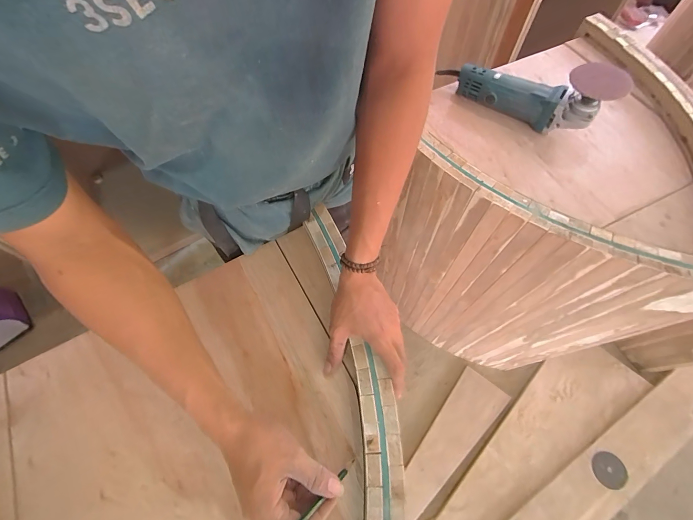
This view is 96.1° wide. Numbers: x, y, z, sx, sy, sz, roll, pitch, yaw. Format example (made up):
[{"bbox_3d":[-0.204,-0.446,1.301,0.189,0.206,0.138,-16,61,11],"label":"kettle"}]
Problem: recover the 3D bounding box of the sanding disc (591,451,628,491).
[{"bbox_3d":[0.854,0.681,1.011,0.106,0.011,0.100,1,60,2],"label":"sanding disc"}]

